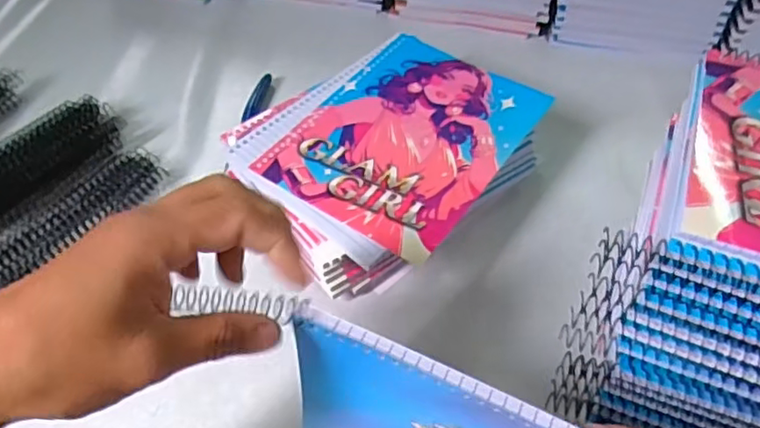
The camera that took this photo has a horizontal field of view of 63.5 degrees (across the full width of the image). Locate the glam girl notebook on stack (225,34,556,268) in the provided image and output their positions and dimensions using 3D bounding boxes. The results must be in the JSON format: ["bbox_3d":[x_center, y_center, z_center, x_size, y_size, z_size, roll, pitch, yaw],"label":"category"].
[{"bbox_3d":[0.013,-0.063,0.463,0.162,0.007,0.208,33,59,22],"label":"glam girl notebook on stack"}]

